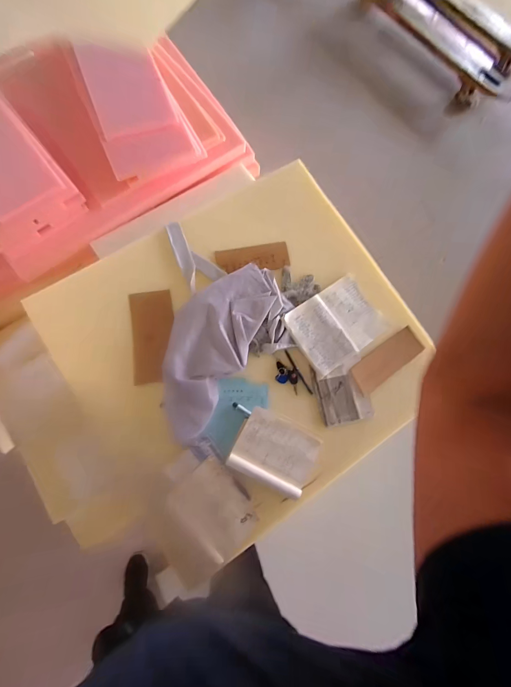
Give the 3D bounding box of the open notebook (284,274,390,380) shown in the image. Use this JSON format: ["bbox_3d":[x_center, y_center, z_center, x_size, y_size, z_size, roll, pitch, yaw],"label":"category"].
[{"bbox_3d":[0.230,-0.045,0.853,0.255,0.042,0.214,-35,78,-10],"label":"open notebook"}]

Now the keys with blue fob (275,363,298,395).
[{"bbox_3d":[0.087,0.090,0.821,0.083,0.017,0.052,30,76,7],"label":"keys with blue fob"}]

